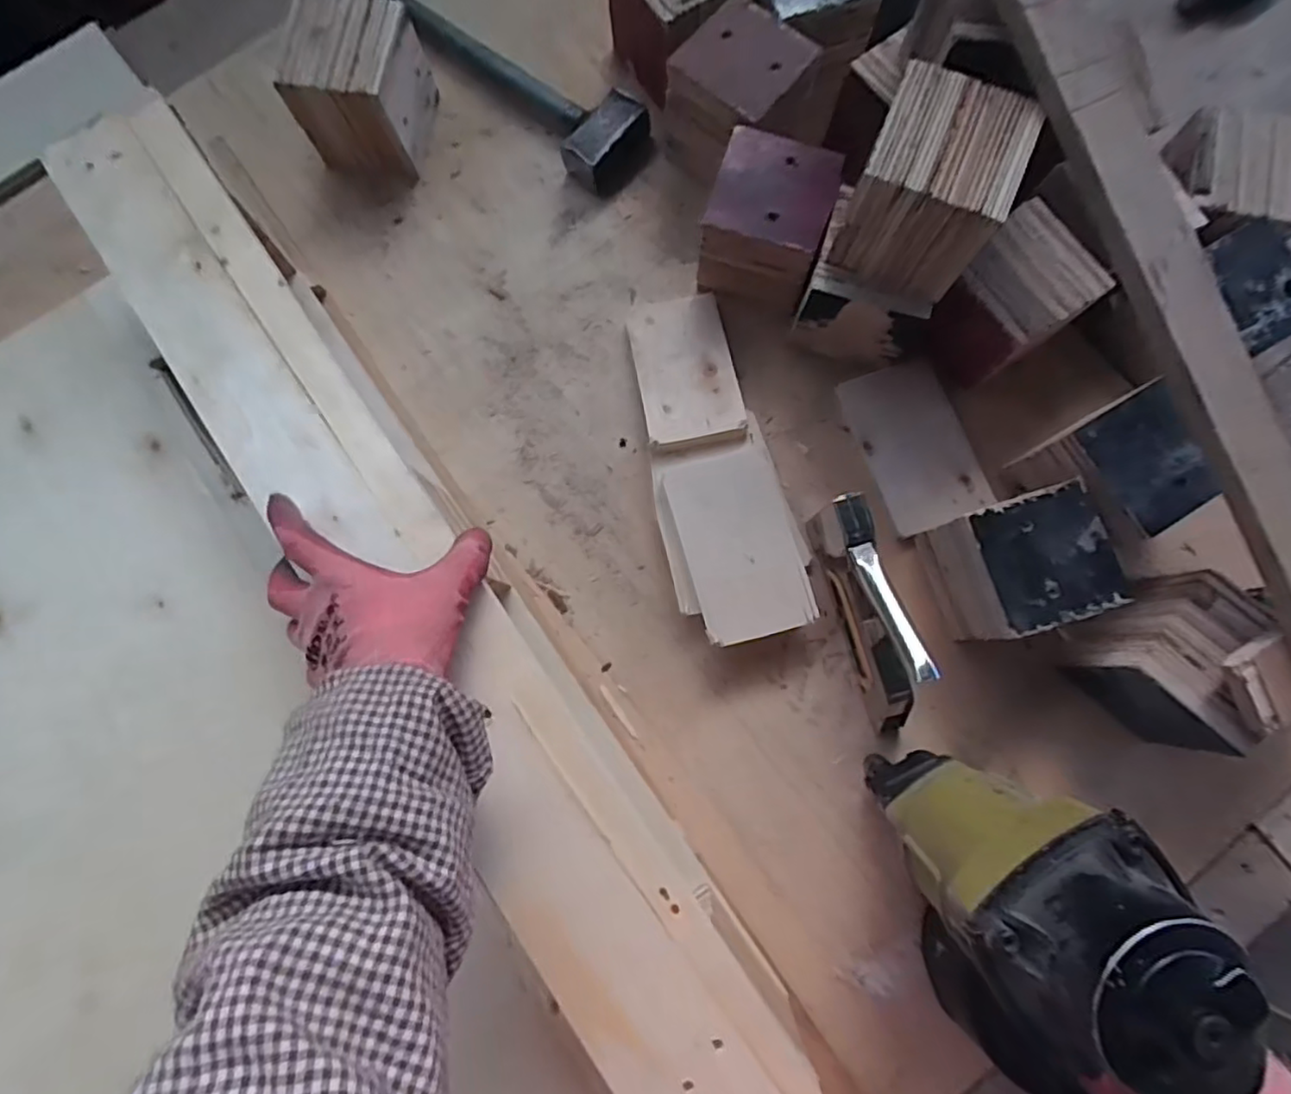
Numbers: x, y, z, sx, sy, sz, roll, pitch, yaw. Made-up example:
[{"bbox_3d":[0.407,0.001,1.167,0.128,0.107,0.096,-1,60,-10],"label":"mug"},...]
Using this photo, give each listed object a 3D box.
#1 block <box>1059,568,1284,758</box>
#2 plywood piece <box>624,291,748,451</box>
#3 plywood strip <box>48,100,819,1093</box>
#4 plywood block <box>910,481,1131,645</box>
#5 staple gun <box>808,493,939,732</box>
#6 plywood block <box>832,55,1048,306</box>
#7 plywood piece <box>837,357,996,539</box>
[{"bbox_3d":[0.384,0.084,0.470,0.101,0.105,0.093,44,83,8],"label":"block"},{"bbox_3d":[0.032,-0.152,0.541,0.079,0.010,0.144,-10,69,0],"label":"plywood piece"},{"bbox_3d":[-0.152,0.010,0.390,0.095,0.013,0.727,-34,81,-7],"label":"plywood strip"},{"bbox_3d":[0.274,0.016,0.480,0.091,0.091,0.095,-14,79,-2],"label":"plywood block"},{"bbox_3d":[0.166,0.048,0.467,0.023,0.111,0.171,-16,80,-2],"label":"staple gun"},{"bbox_3d":[0.191,-0.244,0.440,0.087,0.094,0.091,23,80,5],"label":"plywood block"},{"bbox_3d":[0.224,-0.086,0.536,0.082,0.012,0.140,-20,80,2],"label":"plywood piece"}]

